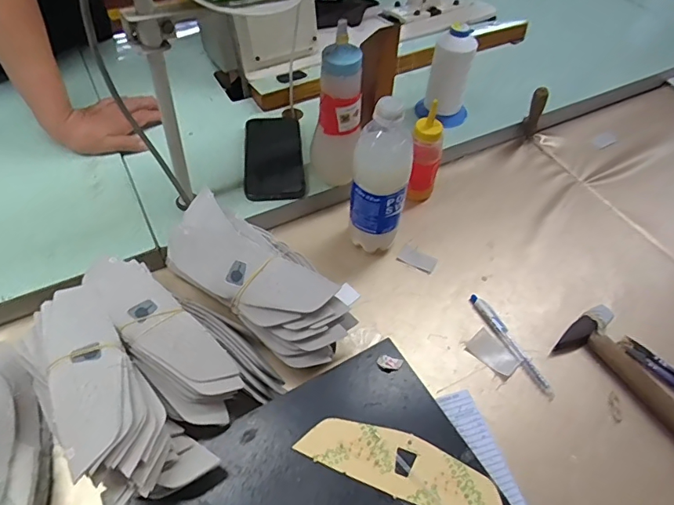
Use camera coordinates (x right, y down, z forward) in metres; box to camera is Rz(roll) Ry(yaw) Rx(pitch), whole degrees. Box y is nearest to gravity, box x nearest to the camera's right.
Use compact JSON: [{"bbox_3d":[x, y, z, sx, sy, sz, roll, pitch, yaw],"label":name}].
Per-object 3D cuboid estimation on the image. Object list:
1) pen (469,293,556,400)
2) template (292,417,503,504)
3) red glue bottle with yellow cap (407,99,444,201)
[{"bbox_3d":[0.197,0.102,0.538,0.017,0.007,0.137,-21,56,-19],"label":"pen"},{"bbox_3d":[0.061,0.193,0.431,0.184,0.004,0.055,20,53,12],"label":"template"},{"bbox_3d":[0.117,-0.125,0.636,0.040,0.133,0.035,-1,52,-5],"label":"red glue bottle with yellow cap"}]

